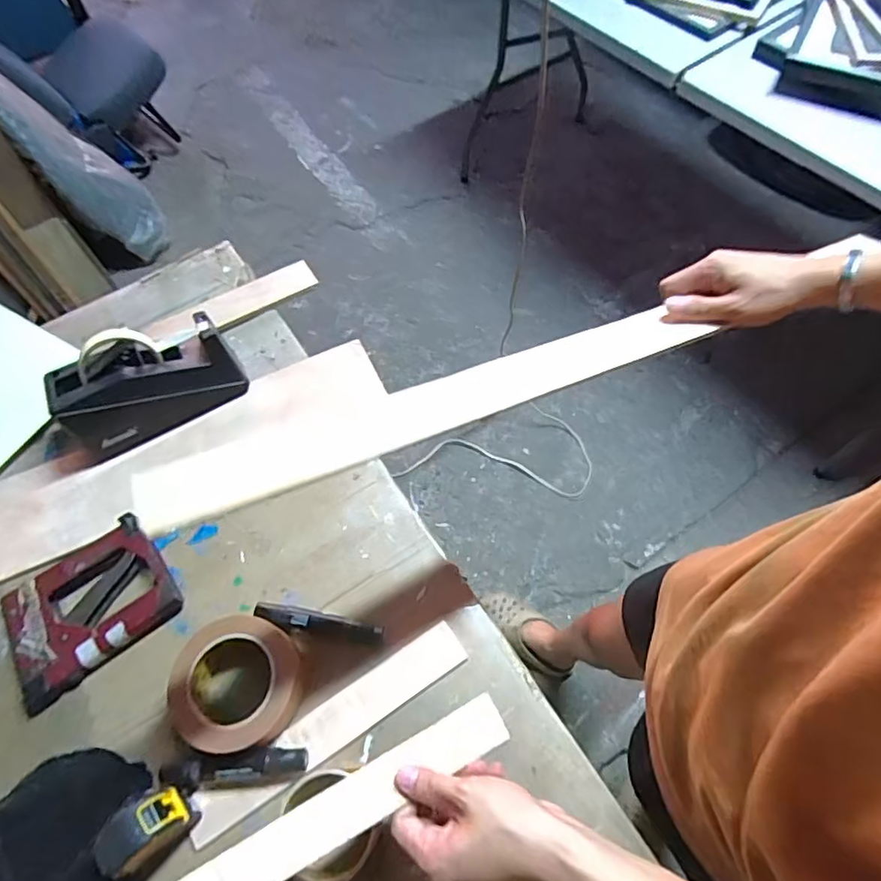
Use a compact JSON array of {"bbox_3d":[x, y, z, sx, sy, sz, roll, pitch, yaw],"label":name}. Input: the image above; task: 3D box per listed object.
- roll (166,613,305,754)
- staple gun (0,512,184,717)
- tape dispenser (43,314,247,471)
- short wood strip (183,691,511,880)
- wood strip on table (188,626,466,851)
[{"bbox_3d":[-0.191,0.229,0.542,0.116,0.052,0.114,-2,62,3],"label":"roll"},{"bbox_3d":[-0.370,0.172,0.601,0.162,0.025,0.129,-37,66,-14],"label":"staple gun"},{"bbox_3d":[-0.349,-0.069,0.685,0.199,0.094,0.089,-27,64,-10],"label":"tape dispenser"},{"bbox_3d":[-0.072,0.271,0.419,0.266,0.006,0.038,-25,51,-17],"label":"short wood strip"},{"bbox_3d":[-0.103,0.273,0.545,0.283,0.010,0.042,-32,65,-12],"label":"wood strip on table"}]

